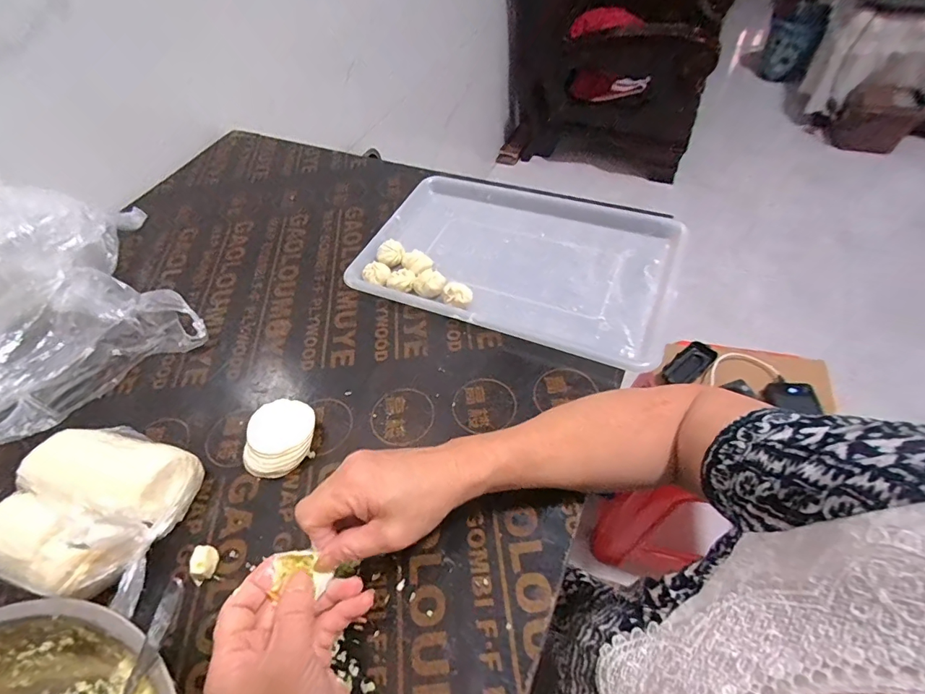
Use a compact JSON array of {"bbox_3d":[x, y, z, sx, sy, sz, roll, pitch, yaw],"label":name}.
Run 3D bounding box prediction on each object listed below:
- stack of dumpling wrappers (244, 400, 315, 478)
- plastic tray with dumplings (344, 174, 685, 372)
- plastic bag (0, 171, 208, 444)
[{"bbox_3d":[-0.174,0.086,0.425,0.058,0.028,0.071,6,54,10],"label":"stack of dumpling wrappers"},{"bbox_3d":[0.068,-0.115,0.556,0.362,0.033,0.247,18,57,18],"label":"plastic tray with dumplings"},{"bbox_3d":[-0.475,-0.085,0.506,0.211,0.156,0.296,-33,57,-19],"label":"plastic bag"}]

